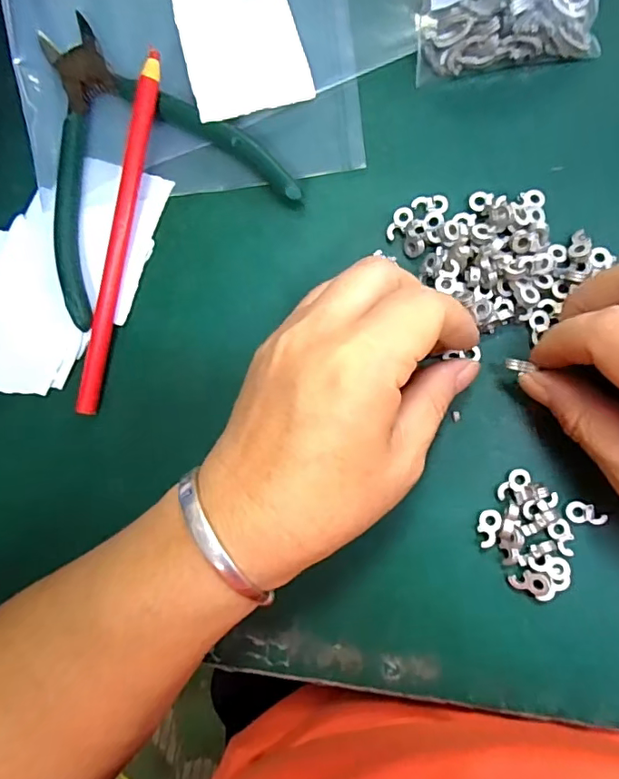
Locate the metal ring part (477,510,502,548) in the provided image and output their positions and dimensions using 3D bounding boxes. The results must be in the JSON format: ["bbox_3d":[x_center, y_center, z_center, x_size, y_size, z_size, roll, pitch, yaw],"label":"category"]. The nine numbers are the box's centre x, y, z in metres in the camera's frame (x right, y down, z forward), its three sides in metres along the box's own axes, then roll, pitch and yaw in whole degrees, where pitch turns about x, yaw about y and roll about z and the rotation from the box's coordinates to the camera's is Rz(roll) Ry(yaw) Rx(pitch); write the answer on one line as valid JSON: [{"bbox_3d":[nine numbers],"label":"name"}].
[{"bbox_3d":[0.074,0.058,0.220,0.008,0.005,0.015,12,88,8],"label":"metal ring part"}]

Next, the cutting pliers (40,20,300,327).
[{"bbox_3d":[-0.088,-0.115,0.249,0.114,0.010,0.135,-31,83,4],"label":"cutting pliers"}]

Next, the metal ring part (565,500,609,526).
[{"bbox_3d":[0.112,0.050,0.214,0.015,0.004,0.009,4,87,7],"label":"metal ring part"}]

